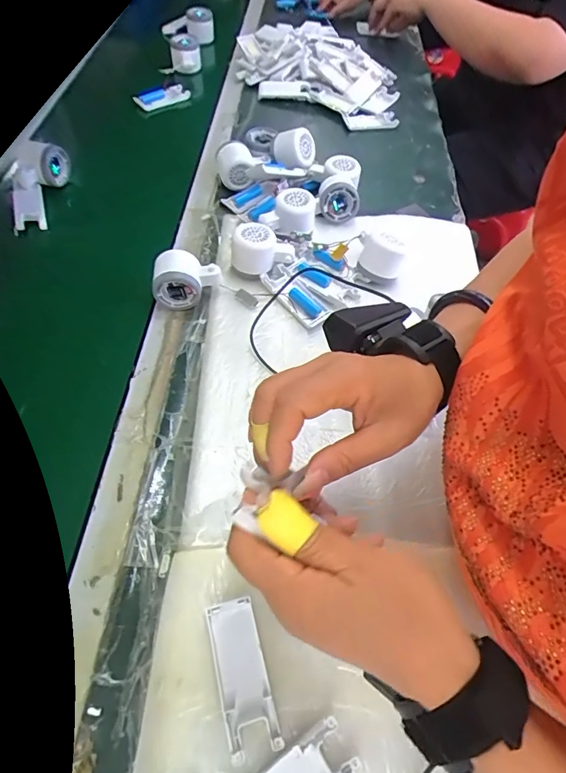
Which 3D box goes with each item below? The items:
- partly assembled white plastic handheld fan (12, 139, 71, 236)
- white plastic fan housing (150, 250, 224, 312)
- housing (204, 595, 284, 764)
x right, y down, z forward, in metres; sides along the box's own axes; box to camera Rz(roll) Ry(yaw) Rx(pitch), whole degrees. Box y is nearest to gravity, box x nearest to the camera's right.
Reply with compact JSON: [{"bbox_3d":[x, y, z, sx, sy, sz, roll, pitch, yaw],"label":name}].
[{"bbox_3d":[-0.370,-0.310,0.668,0.093,0.071,0.130,-16,59,-13],"label":"partly assembled white plastic handheld fan"},{"bbox_3d":[-0.119,-0.134,0.555,0.081,0.055,0.047,2,57,-2],"label":"white plastic fan housing"},{"bbox_3d":[-0.033,0.229,0.353,0.039,0.012,0.104,-12,59,-11],"label":"housing"}]

